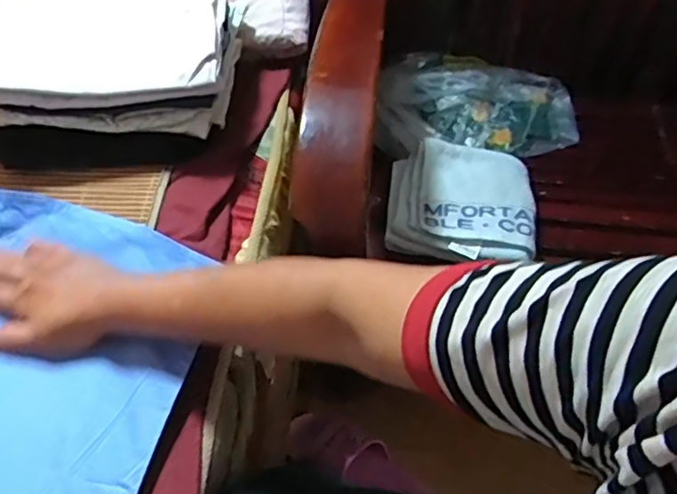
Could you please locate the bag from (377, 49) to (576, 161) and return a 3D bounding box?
[{"bbox_3d":[0.219,-0.216,0.940,0.319,0.084,0.201,3,52,1],"label":"bag"}]

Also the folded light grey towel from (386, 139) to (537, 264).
[{"bbox_3d":[0.156,-0.055,0.792,0.179,0.046,0.185,8,52,4],"label":"folded light grey towel"}]

